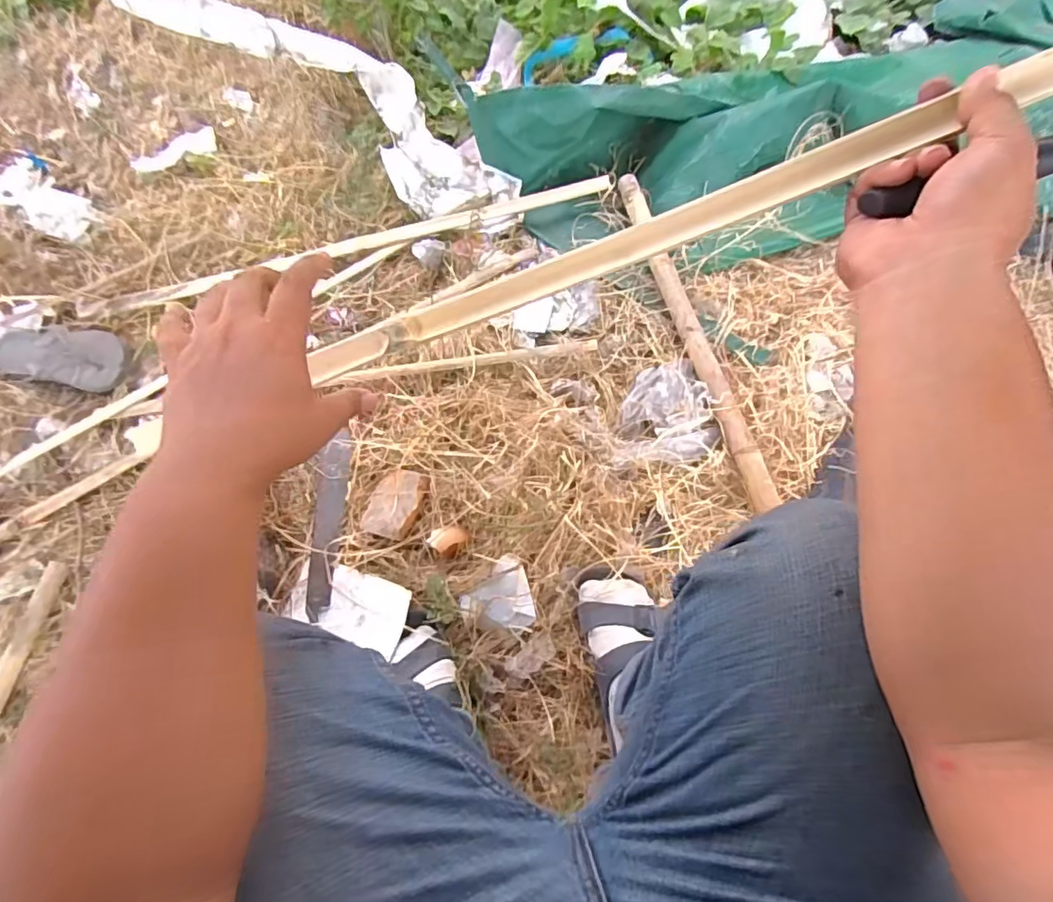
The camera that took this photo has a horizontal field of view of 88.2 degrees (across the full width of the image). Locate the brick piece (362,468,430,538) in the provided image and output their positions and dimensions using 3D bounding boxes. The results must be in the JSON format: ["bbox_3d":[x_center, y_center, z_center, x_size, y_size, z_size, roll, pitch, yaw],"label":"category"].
[{"bbox_3d":[-0.184,0.074,0.769,0.062,0.027,0.100,19,68,11],"label":"brick piece"}]

